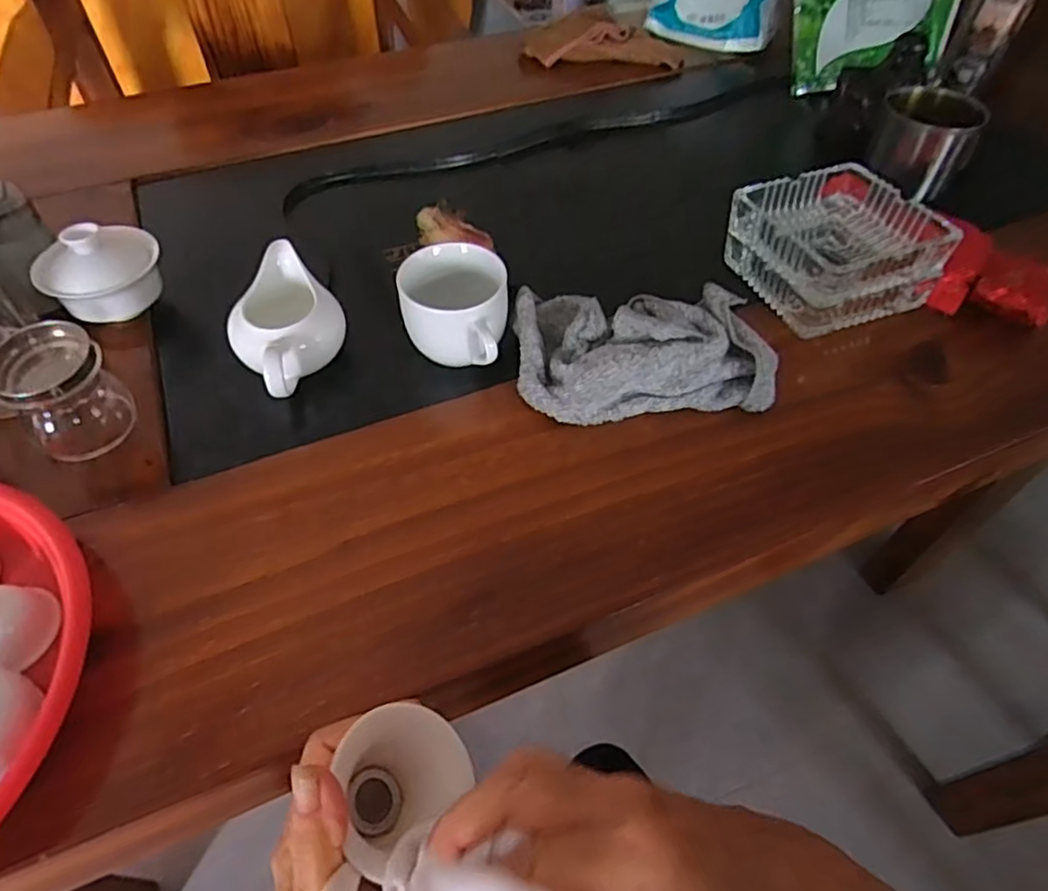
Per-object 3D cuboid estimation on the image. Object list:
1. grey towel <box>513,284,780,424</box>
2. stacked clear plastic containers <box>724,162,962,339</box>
[{"bbox_3d":[0.083,-0.073,0.463,0.172,0.050,0.107,-3,52,-3],"label":"grey towel"},{"bbox_3d":[0.240,-0.150,0.512,0.117,0.077,0.119,-17,54,-13],"label":"stacked clear plastic containers"}]

